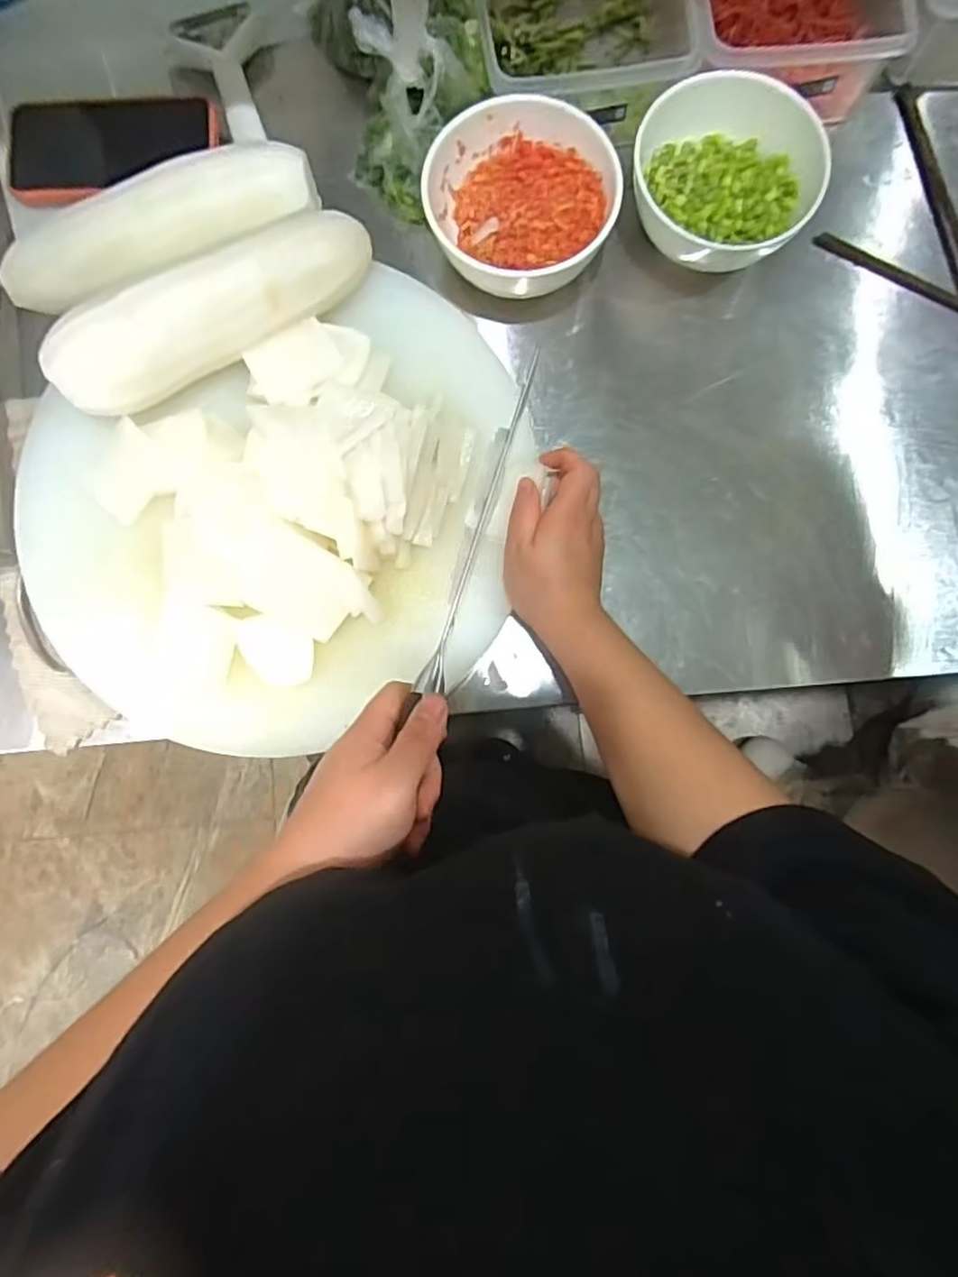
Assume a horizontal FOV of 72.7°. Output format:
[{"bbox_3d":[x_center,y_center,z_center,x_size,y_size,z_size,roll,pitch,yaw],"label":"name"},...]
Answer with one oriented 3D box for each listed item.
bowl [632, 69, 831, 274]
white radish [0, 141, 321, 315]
[{"bbox_3d":[0.185,-0.348,0.486,0.132,0.081,0.140,0,83,1],"label":"bowl"},{"bbox_3d":[-0.237,-0.300,0.491,0.238,0.061,0.063,-19,83,-1],"label":"white radish"}]

